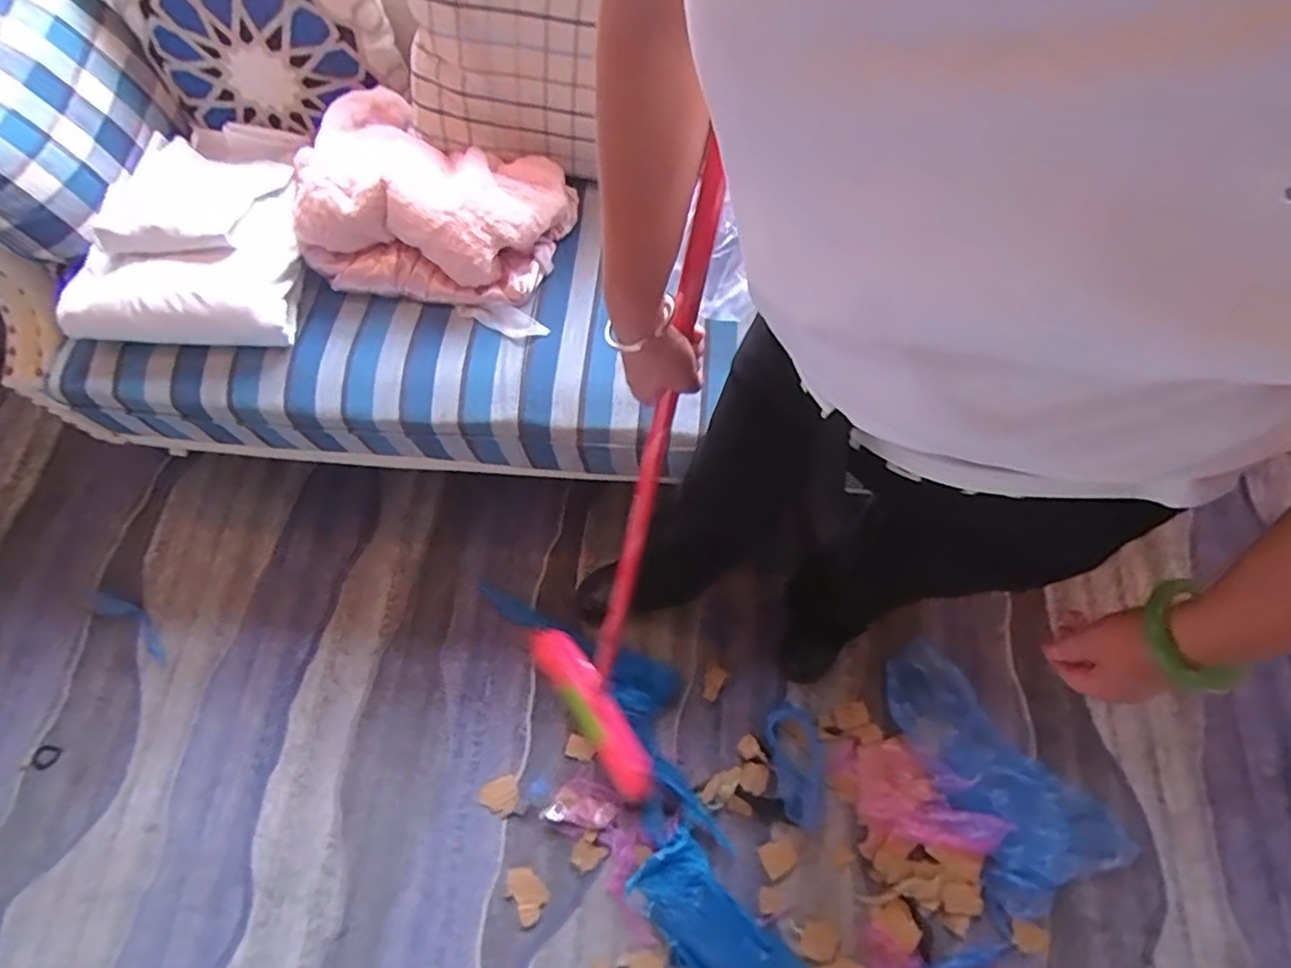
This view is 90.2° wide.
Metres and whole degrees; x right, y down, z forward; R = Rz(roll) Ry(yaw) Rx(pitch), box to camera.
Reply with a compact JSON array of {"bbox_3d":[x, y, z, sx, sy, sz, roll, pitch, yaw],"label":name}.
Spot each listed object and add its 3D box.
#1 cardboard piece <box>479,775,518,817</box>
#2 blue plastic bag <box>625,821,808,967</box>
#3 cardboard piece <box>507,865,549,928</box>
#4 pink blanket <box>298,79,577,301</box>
[{"bbox_3d":[-0.255,0.545,1.135,0.066,0.006,0.060,-1,68,2],"label":"cardboard piece"},{"bbox_3d":[0.130,0.720,1.001,0.135,0.082,0.339,-41,72,-14],"label":"blue plastic bag"},{"bbox_3d":[-0.196,0.681,1.073,0.056,0.008,0.084,-32,70,-10],"label":"cardboard piece"},{"bbox_3d":[-0.337,-0.438,1.018,0.358,0.179,0.295,16,69,8],"label":"pink blanket"}]

